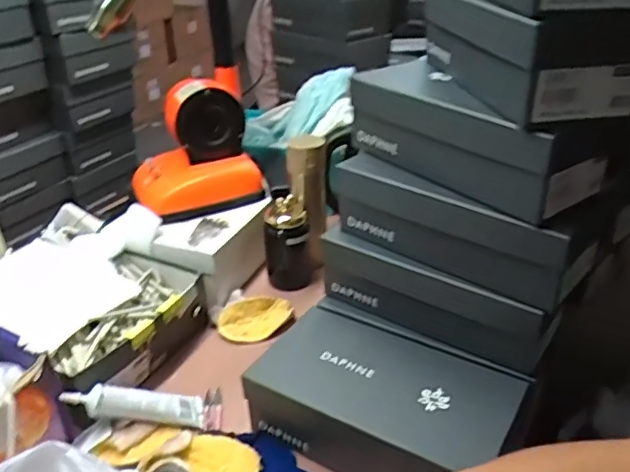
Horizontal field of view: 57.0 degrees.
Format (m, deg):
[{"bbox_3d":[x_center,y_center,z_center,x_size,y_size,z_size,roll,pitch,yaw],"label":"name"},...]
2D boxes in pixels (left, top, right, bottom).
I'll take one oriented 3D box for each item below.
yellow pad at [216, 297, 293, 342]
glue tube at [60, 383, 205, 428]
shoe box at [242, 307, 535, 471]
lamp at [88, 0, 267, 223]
[{"bbox_3d":[-0.090,0.127,0.911,0.118,0.034,0.068,-16,33,-24],"label":"yellow pad"},{"bbox_3d":[-0.221,0.211,0.727,0.171,0.028,0.047,15,23,-25],"label":"glue tube"},{"bbox_3d":[0.083,0.200,0.703,0.282,0.092,0.165,16,34,27],"label":"shoe box"},{"bbox_3d":[-0.213,-0.267,0.933,0.156,0.481,0.213,25,39,37],"label":"lamp"}]

